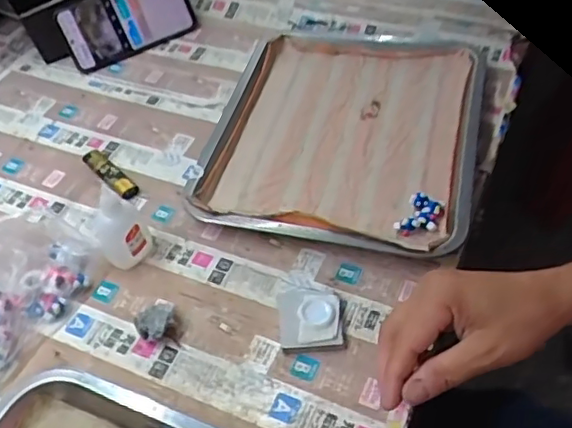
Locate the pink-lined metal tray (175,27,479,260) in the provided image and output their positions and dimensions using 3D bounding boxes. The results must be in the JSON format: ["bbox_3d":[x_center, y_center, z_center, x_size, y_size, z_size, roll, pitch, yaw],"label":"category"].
[{"bbox_3d":[0.062,-0.090,0.632,0.265,0.032,0.308,12,51,10],"label":"pink-lined metal tray"}]

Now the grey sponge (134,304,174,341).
[{"bbox_3d":[-0.106,0.089,0.501,0.025,0.021,0.037,24,54,18],"label":"grey sponge"}]

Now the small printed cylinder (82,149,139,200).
[{"bbox_3d":[-0.184,-0.043,0.625,0.083,0.016,0.021,38,59,27],"label":"small printed cylinder"}]

